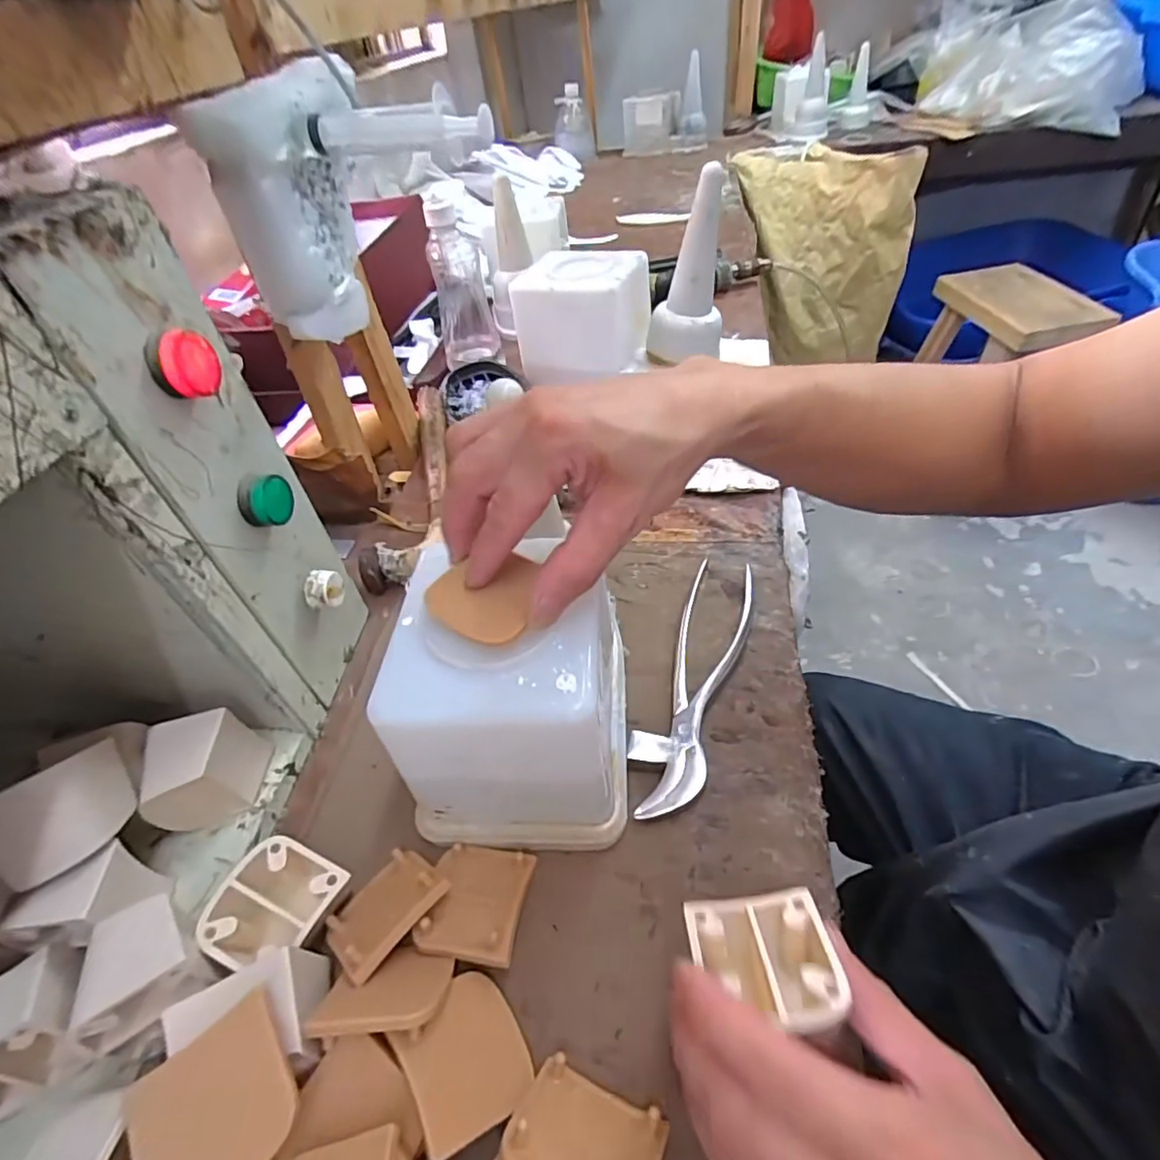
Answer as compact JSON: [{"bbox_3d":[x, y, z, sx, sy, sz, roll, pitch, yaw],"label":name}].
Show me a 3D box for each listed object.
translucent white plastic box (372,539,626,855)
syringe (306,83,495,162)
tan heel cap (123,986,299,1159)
[{"bbox_3d":[-0.031,0.056,0.307,0.104,0.114,0.121,-2,46,6],"label":"translucent white plastic box"},{"bbox_3d":[-0.102,-0.253,0.325,0.111,0.029,0.016,4,47,13],"label":"syringe"},{"bbox_3d":[-0.131,0.189,0.207,0.054,0.006,0.050,-35,55,-18],"label":"tan heel cap"}]

